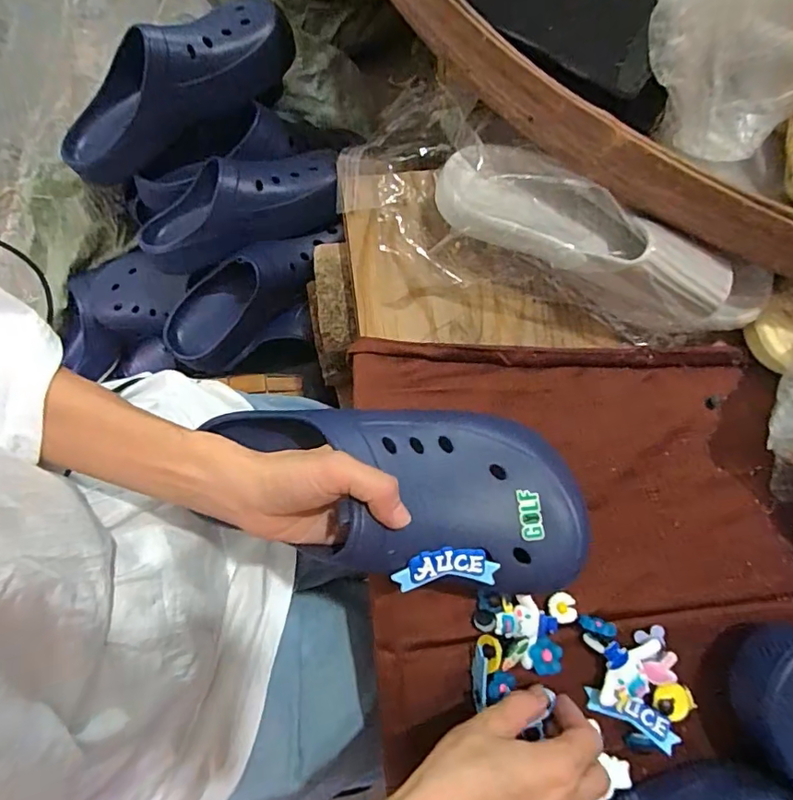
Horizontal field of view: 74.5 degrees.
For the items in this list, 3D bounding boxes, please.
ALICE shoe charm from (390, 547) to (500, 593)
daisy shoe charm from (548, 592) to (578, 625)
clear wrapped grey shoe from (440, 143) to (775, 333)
[{"bbox_3d":[0.030,0.102,0.317,0.060,0.004,0.024,-3,98,-8],"label":"ALICE shoe charm"},{"bbox_3d":[0.120,0.150,0.376,0.020,0.005,0.021,0,78,0],"label":"daisy shoe charm"},{"bbox_3d":[0.151,-0.119,0.389,0.258,0.093,0.077,25,79,5],"label":"clear wrapped grey shoe"}]

